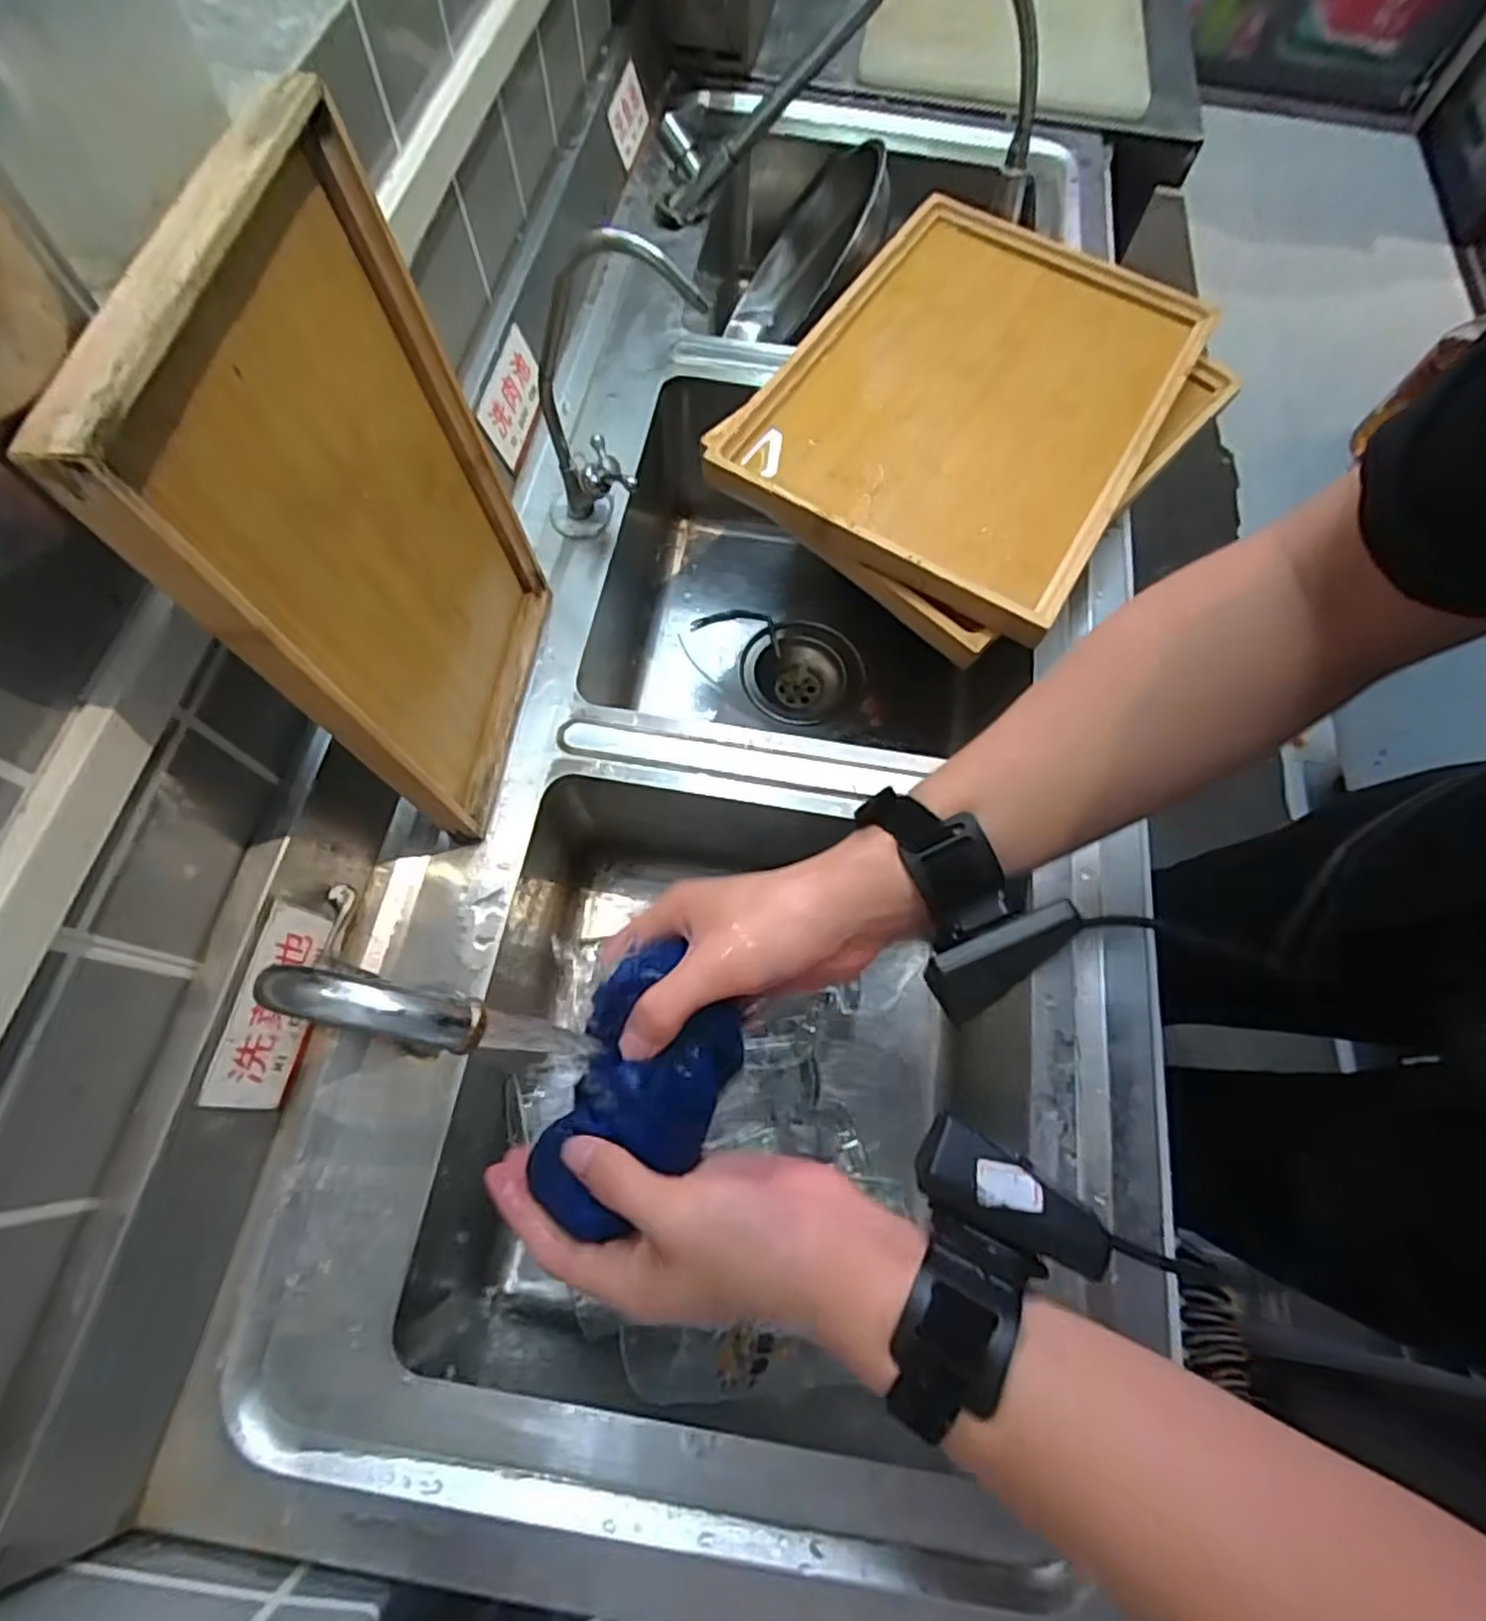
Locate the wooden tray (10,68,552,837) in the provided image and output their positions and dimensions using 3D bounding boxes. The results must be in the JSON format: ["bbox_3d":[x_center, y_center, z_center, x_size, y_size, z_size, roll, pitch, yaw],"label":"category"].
[{"bbox_3d":[-0.163,-0.123,0.352,0.031,0.279,0.194,7,67,0],"label":"wooden tray"}]

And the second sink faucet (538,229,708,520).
[{"bbox_3d":[-0.077,-0.247,0.446,0.126,0.203,0.037,10,69,5],"label":"second sink faucet"}]

